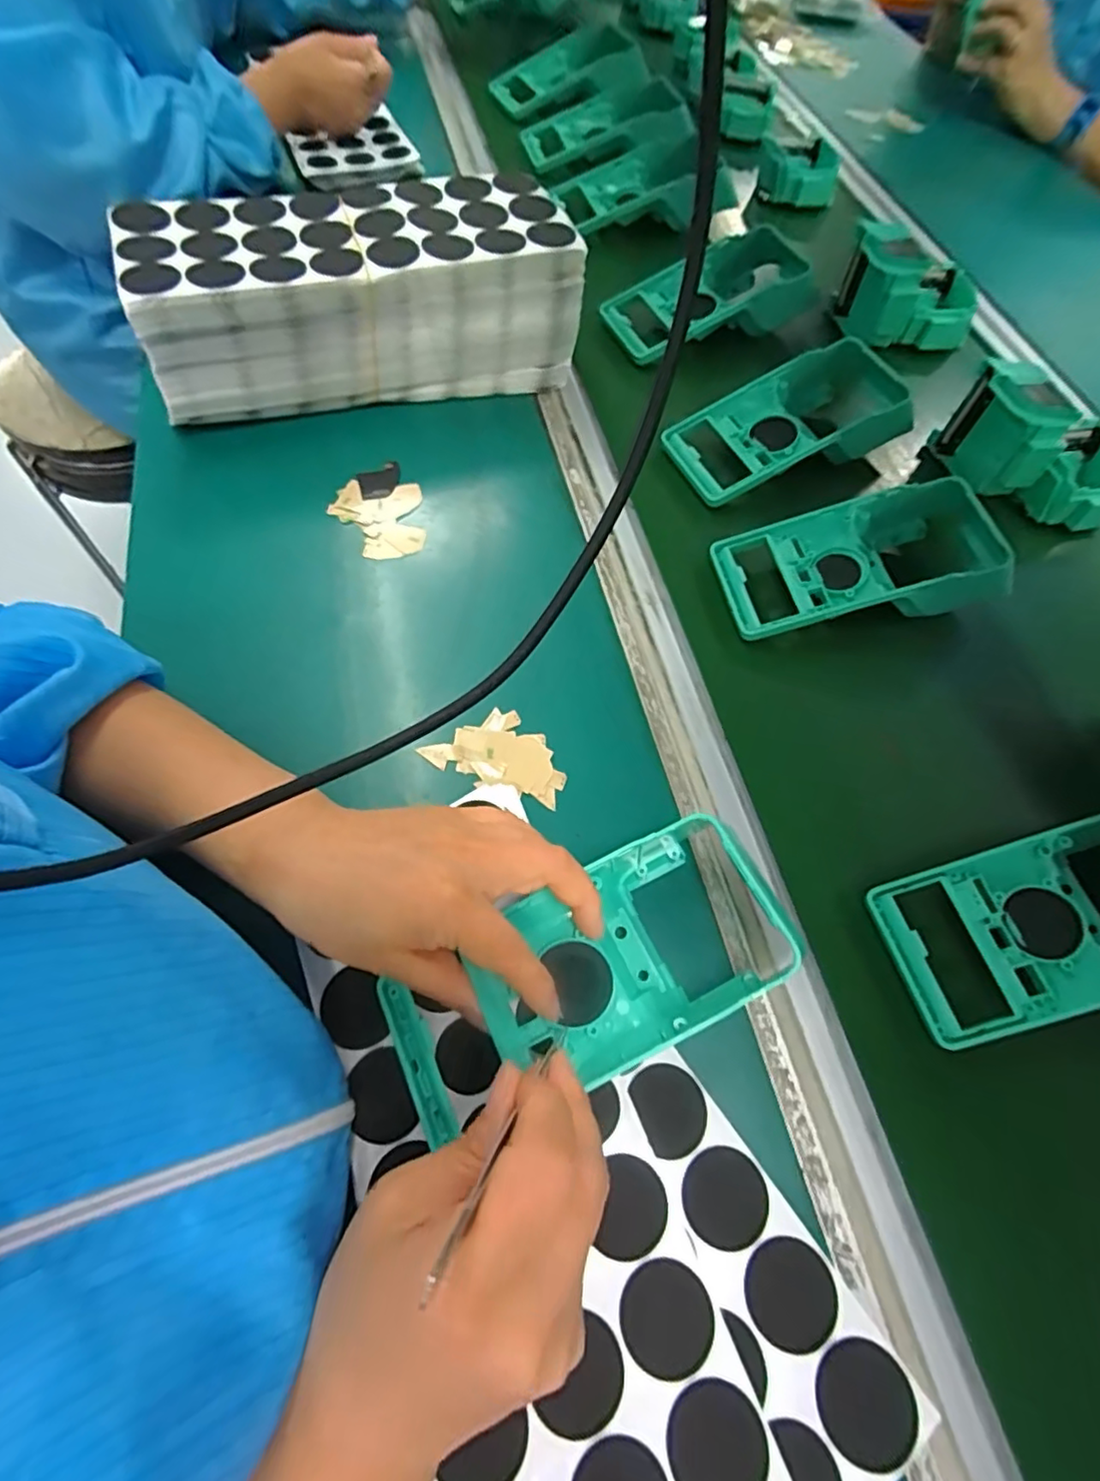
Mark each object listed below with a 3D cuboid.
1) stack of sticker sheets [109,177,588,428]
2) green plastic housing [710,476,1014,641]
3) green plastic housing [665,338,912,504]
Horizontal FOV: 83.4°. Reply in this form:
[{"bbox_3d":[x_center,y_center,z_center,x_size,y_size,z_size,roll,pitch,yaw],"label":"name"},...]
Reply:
[{"bbox_3d":[-0.138,-0.330,0.467,0.303,0.102,0.124,-15,63,-12],"label":"stack of sticker sheets"},{"bbox_3d":[0.217,-0.123,0.416,0.199,0.050,0.093,-5,61,-7],"label":"green plastic housing"},{"bbox_3d":[0.190,-0.246,0.478,0.192,0.048,0.092,-19,64,-14],"label":"green plastic housing"}]

